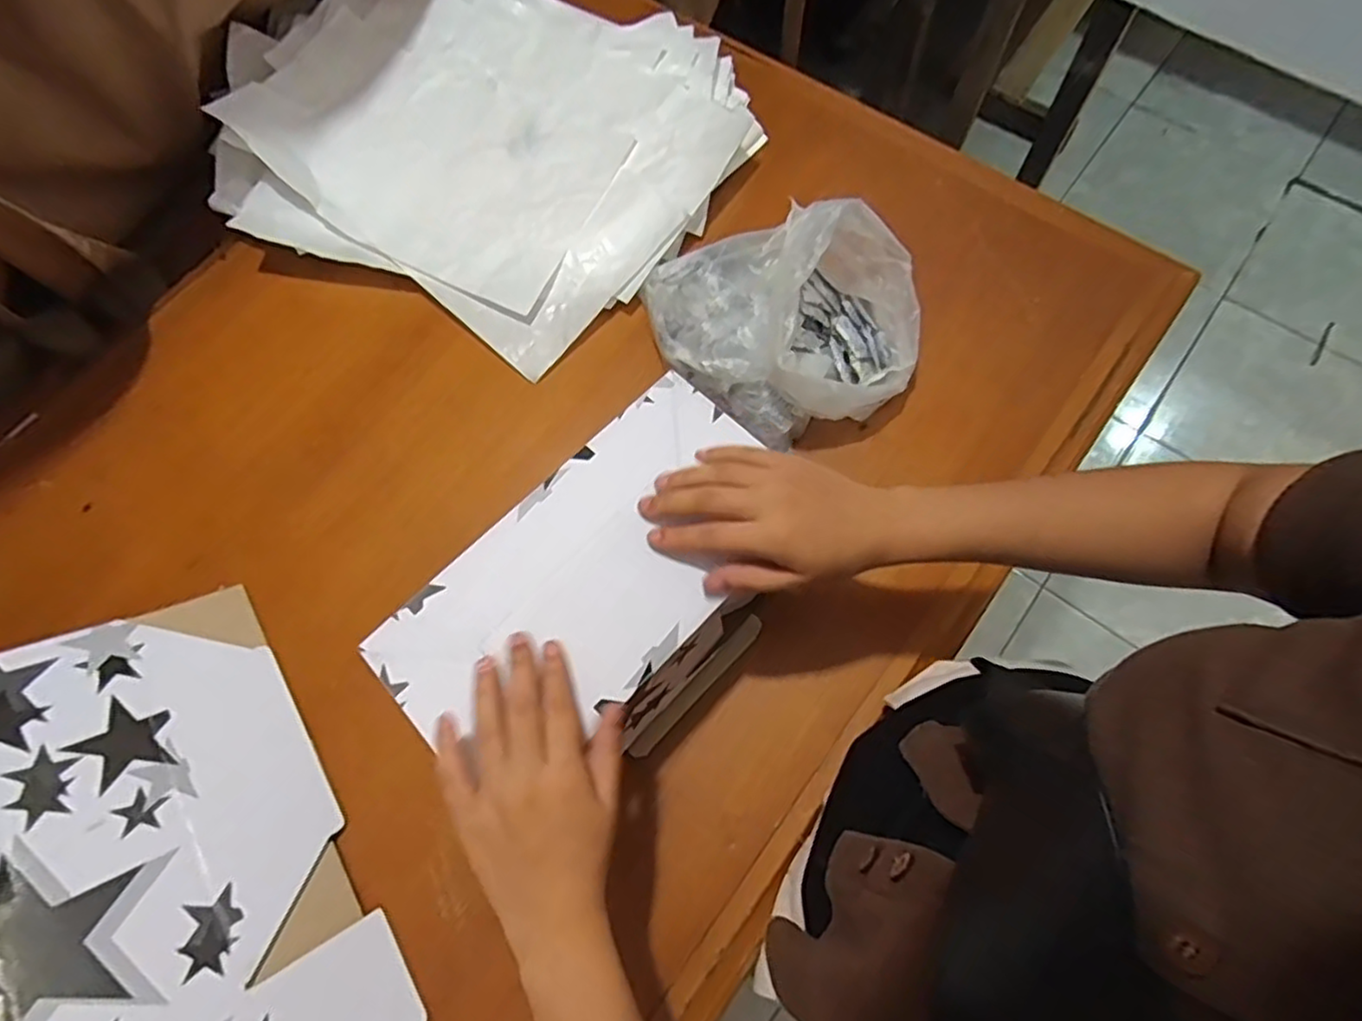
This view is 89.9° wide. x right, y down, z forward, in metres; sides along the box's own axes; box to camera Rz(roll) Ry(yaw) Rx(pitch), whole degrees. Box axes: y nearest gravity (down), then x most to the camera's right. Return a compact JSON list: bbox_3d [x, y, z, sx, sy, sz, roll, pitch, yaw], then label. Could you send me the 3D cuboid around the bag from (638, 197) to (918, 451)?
[{"bbox_3d":[0.082,-0.155,0.554,0.224,0.113,0.165,3,72,3],"label":"bag"}]

